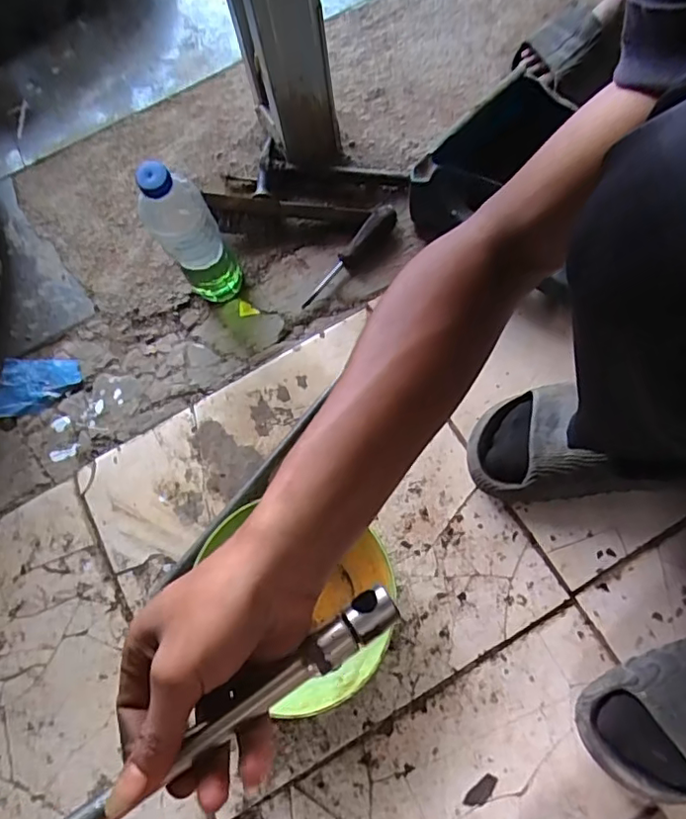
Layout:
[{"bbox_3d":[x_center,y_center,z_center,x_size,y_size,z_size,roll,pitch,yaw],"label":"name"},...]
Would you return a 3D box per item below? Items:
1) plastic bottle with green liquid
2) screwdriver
[{"bbox_3d":[-0.165,-0.187,0.624,0.066,0.228,0.057,-17,68,-1],"label":"plastic bottle with green liquid"},{"bbox_3d":[0.006,-0.195,0.715,0.164,0.023,0.026,-46,73,4],"label":"screwdriver"}]

